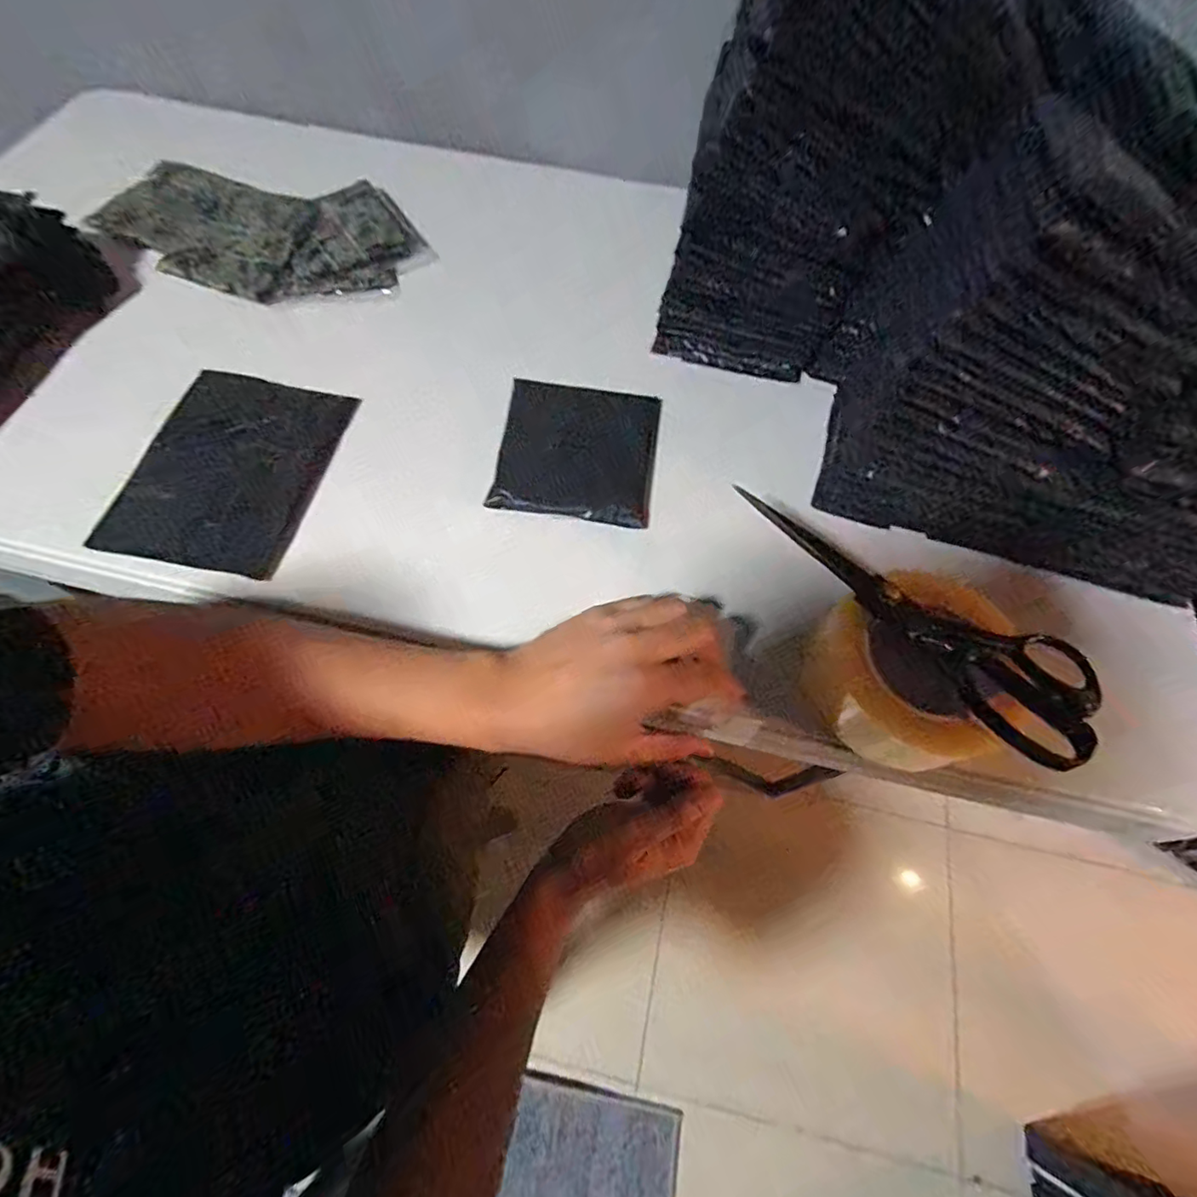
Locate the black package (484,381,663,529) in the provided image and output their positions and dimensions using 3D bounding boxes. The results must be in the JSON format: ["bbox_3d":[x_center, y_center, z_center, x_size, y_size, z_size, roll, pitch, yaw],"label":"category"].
[{"bbox_3d":[-0.016,-0.123,0.450,0.127,0.014,0.131,8,65,2],"label":"black package"}]

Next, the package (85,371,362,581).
[{"bbox_3d":[-0.296,-0.106,0.438,0.138,0.016,0.180,10,65,3],"label":"package"}]

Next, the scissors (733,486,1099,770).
[{"bbox_3d":[0.203,-0.001,0.342,0.077,0.011,0.233,-39,72,-18],"label":"scissors"}]

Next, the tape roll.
[{"bbox_3d":[0.205,0.046,0.347,0.115,0.054,0.112,1,65,-2],"label":"tape roll"}]

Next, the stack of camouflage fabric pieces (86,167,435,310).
[{"bbox_3d":[-0.351,-0.373,0.548,0.327,0.034,0.147,13,65,4],"label":"stack of camouflage fabric pieces"}]

